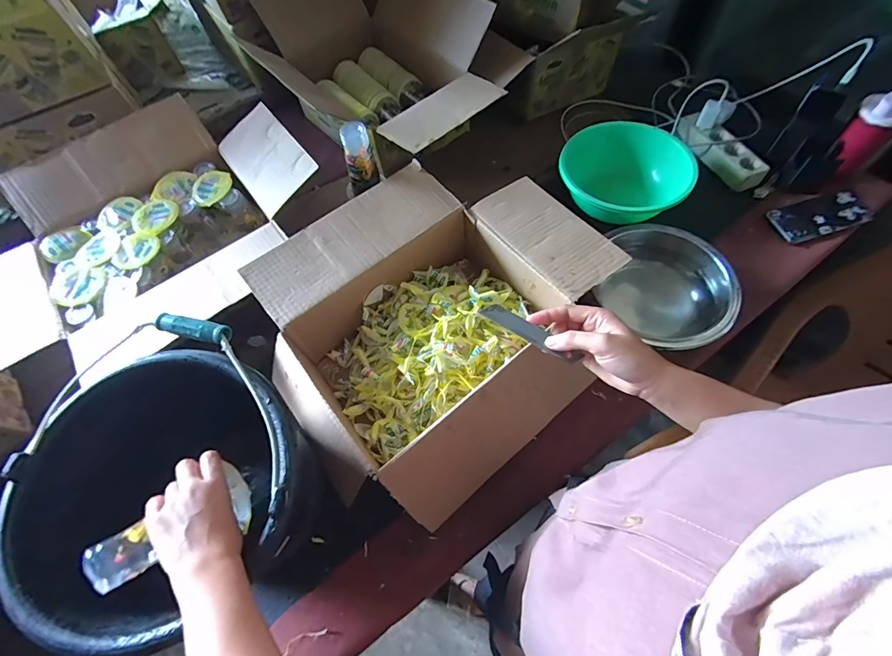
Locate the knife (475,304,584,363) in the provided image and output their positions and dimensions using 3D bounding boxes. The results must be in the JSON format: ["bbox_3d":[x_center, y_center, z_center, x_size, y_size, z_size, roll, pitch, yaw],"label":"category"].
[{"bbox_3d":[0.081,0.004,0.392,0.100,0.009,0.017,31,69,9],"label":"knife"}]

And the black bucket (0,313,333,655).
[{"bbox_3d":[-0.287,0.177,0.472,0.265,0.263,0.266,-1,63,3],"label":"black bucket"}]

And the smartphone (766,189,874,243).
[{"bbox_3d":[0.686,-0.209,0.744,0.177,0.014,0.085,-19,64,-6],"label":"smartphone"}]

